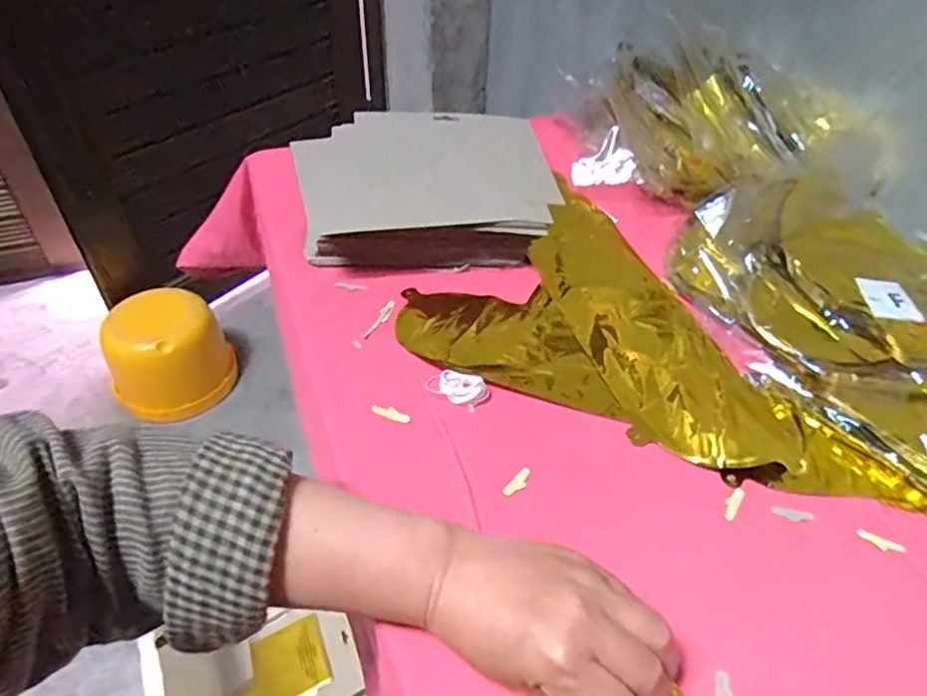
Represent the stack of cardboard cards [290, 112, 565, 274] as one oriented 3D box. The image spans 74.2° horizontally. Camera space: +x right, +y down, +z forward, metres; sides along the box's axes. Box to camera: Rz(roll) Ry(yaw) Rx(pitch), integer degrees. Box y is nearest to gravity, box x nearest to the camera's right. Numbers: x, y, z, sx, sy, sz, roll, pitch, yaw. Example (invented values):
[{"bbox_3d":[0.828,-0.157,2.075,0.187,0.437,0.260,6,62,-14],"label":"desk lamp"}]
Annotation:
[{"bbox_3d":[-0.046,-0.153,0.597,0.222,0.069,0.195,-5,44,-7],"label":"stack of cardboard cards"}]

